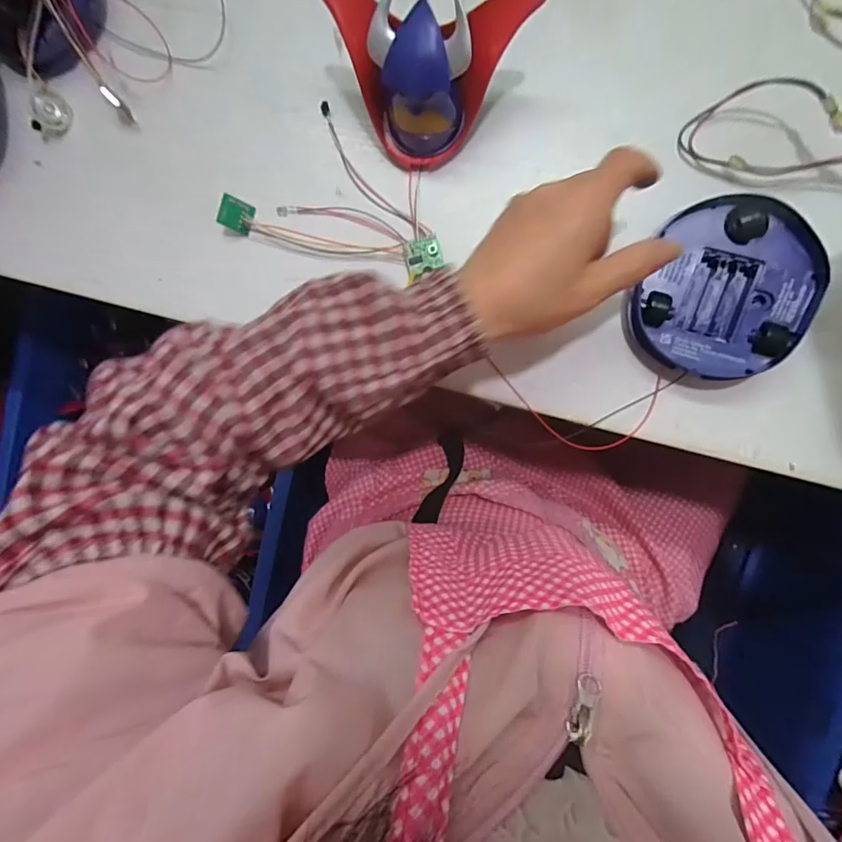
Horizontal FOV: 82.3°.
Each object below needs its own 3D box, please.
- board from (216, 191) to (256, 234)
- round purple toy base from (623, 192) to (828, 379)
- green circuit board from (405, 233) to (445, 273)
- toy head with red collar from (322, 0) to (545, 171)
[{"bbox_3d":[-0.136,-0.153,0.355,0.024,0.004,0.022,14,97,-36],"label":"board"},{"bbox_3d":[0.194,-0.082,0.312,0.101,0.032,0.107,0,93,6],"label":"round purple toy base"},{"bbox_3d":[0.002,-0.119,0.341,0.025,0.007,0.024,-11,92,7],"label":"green circuit board"},{"bbox_3d":[0.003,-0.220,0.307,0.130,0.066,0.084,6,94,6],"label":"toy head with red collar"}]

